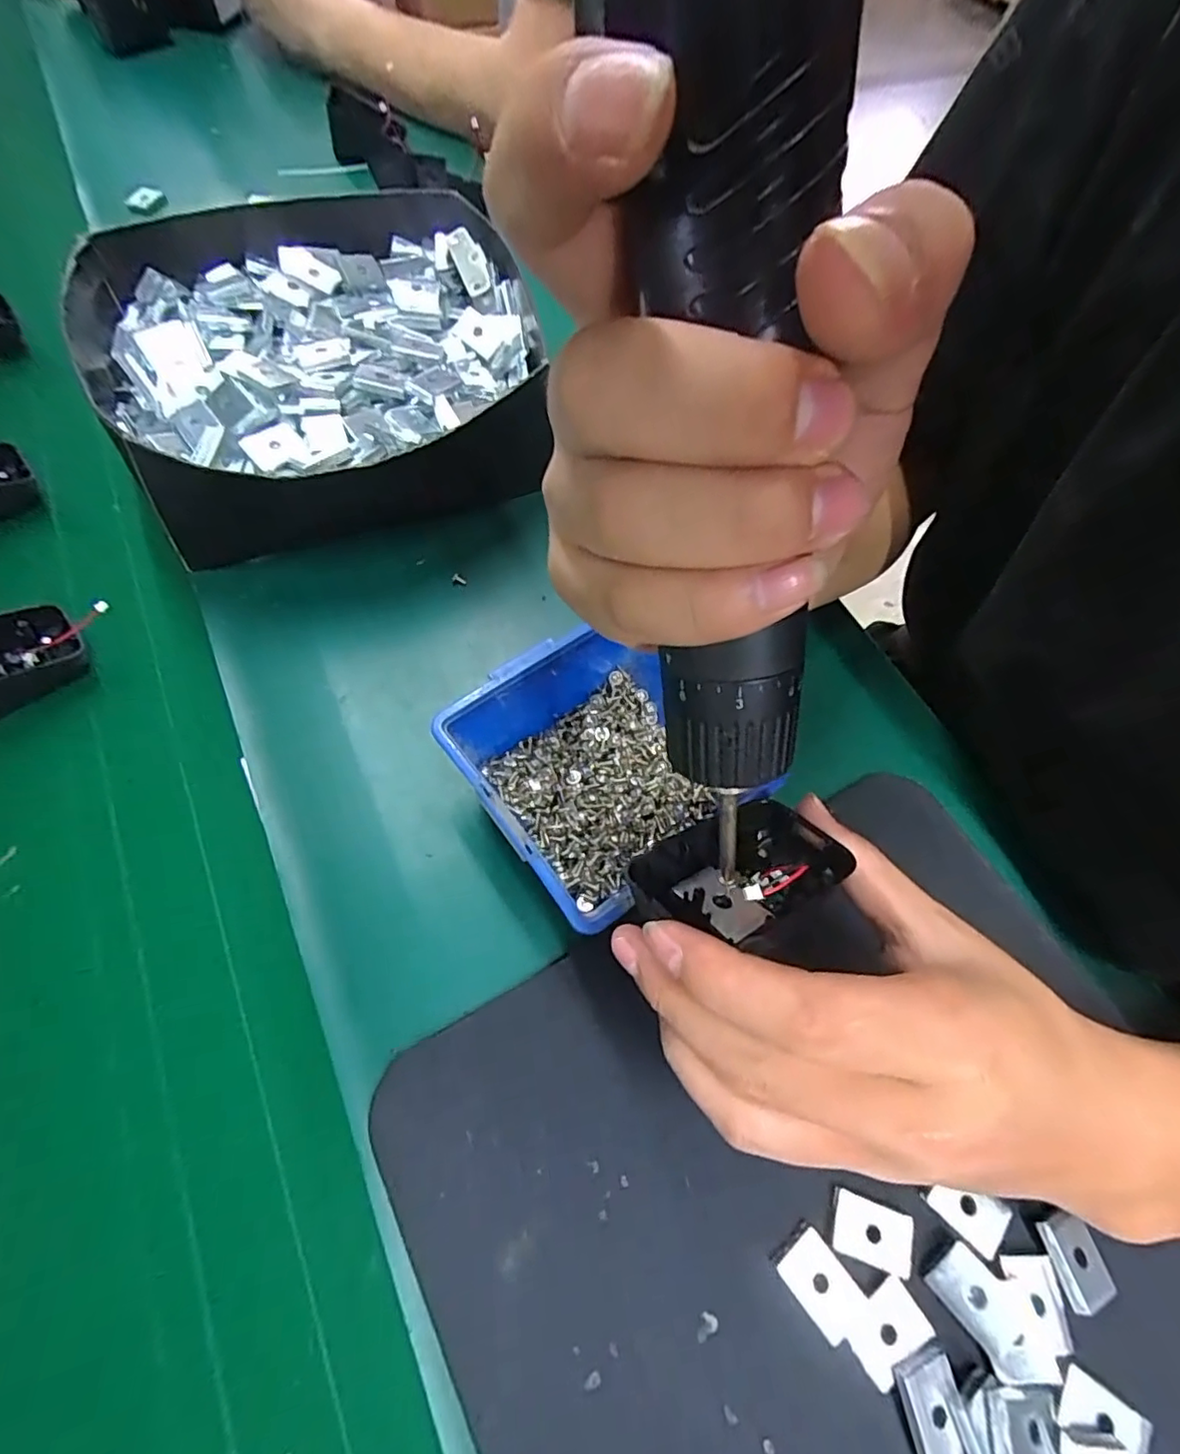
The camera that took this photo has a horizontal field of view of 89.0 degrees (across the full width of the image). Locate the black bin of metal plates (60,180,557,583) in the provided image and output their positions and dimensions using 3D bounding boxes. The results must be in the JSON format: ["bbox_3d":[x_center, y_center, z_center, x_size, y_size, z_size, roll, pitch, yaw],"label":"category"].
[{"bbox_3d":[-0.156,-0.214,0.371,0.243,0.081,0.238,-23,68,-16],"label":"black bin of metal plates"}]

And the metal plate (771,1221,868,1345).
[{"bbox_3d":[0.084,0.202,0.219,0.020,0.006,0.030,-36,73,-21],"label":"metal plate"}]

